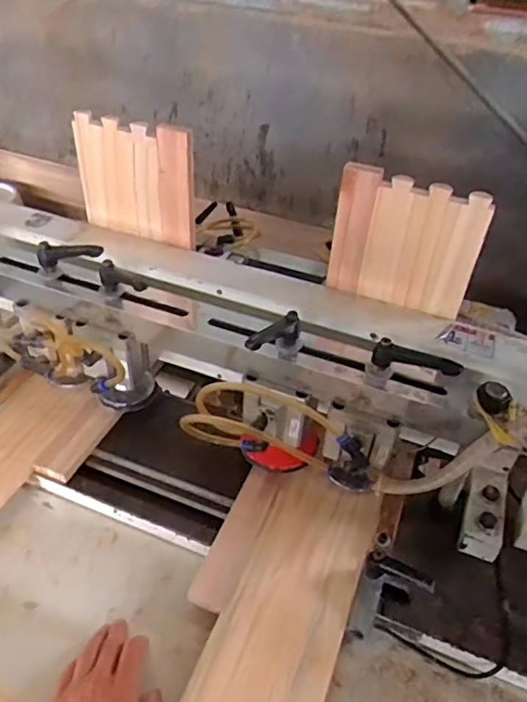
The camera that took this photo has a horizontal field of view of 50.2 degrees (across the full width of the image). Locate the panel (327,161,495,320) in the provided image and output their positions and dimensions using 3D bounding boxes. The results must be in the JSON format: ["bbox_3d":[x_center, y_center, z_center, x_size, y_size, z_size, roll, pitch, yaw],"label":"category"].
[{"bbox_3d":[0.159,-0.119,0.643,0.160,0.161,0.021,22,44,19],"label":"panel"}]

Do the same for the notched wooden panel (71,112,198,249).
[{"bbox_3d":[-0.162,-0.218,0.720,0.166,0.149,0.019,16,43,13],"label":"notched wooden panel"}]

